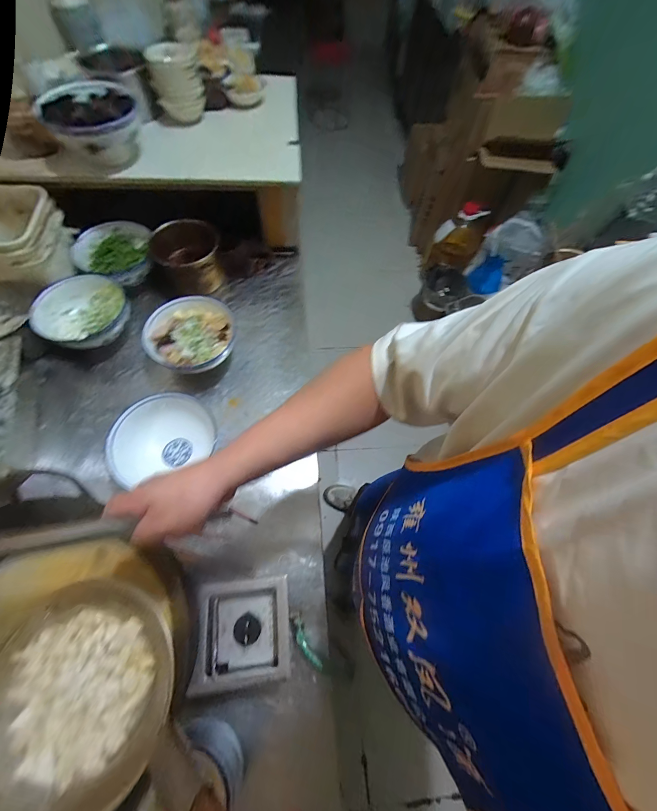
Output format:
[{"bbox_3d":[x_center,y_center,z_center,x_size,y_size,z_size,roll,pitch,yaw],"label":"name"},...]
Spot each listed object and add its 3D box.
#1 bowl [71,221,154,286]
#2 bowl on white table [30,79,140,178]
[{"bbox_3d":[-0.561,-0.398,0.836,0.191,0.081,0.189,-13,65,-10],"label":"bowl"},{"bbox_3d":[-0.518,-0.617,0.714,0.184,0.113,0.179,2,63,-3],"label":"bowl on white table"}]

